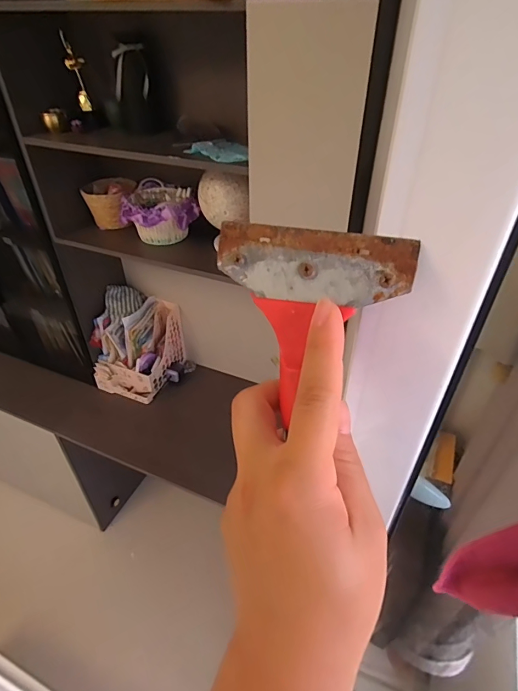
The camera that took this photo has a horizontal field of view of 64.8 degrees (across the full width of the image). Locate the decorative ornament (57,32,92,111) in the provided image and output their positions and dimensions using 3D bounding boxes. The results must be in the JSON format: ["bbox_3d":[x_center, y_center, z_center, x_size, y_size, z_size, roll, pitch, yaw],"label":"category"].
[{"bbox_3d":[-0.497,-0.744,1.117,0.045,0.175,0.026,-16,42,-19],"label":"decorative ornament"}]

